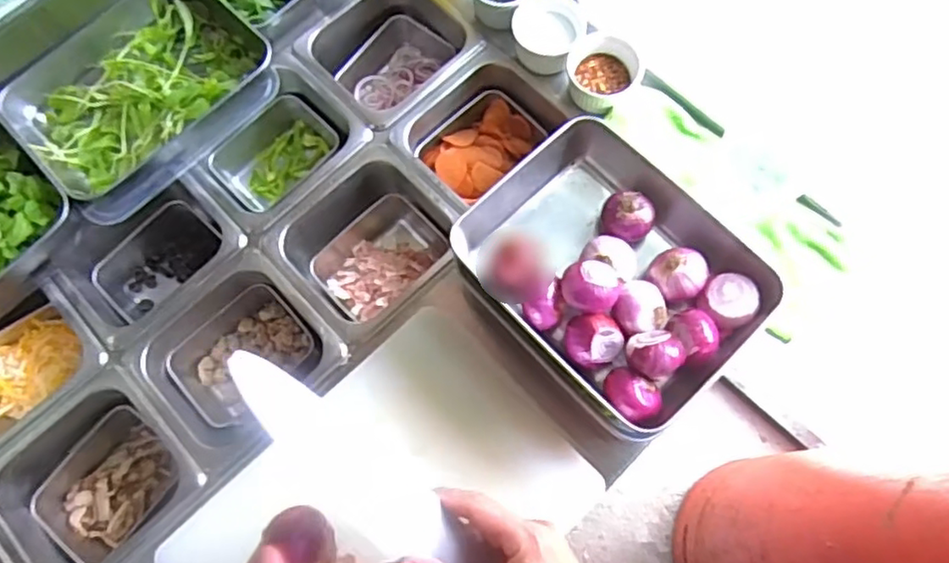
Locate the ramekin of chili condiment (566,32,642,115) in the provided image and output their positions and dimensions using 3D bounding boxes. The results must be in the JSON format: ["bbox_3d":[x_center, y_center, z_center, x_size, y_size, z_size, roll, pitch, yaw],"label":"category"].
[{"bbox_3d":[0.139,-0.229,0.712,0.074,0.036,0.076,-1,73,2],"label":"ramekin of chili condiment"}]

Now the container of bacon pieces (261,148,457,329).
[{"bbox_3d":[-0.112,-0.033,0.721,0.172,0.099,0.159,-42,76,-10],"label":"container of bacon pieces"}]

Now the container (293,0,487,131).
[{"bbox_3d":[-0.099,-0.264,0.791,0.175,0.087,0.167,-42,76,-10],"label":"container"}]

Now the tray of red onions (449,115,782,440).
[{"bbox_3d":[0.124,-0.007,0.602,0.213,0.093,0.253,-44,77,-11],"label":"tray of red onions"}]

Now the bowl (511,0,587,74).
[{"bbox_3d":[0.081,-0.280,0.722,0.077,0.048,0.077,2,79,-9],"label":"bowl"}]

